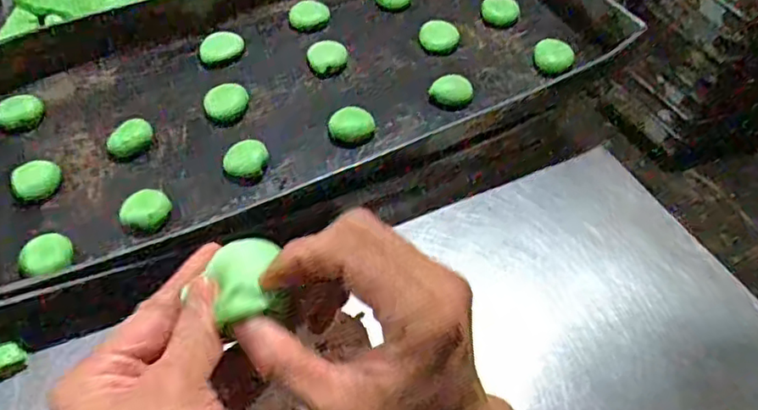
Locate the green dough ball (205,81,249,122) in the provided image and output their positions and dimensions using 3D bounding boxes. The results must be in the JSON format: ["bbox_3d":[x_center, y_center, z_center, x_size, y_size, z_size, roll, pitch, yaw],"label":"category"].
[{"bbox_3d":[-0.189,-0.124,0.762,0.051,0.031,0.049,3,51,-4],"label":"green dough ball"}]

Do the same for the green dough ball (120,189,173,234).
[{"bbox_3d":[-0.251,0.008,0.665,0.052,0.025,0.050,3,51,-4],"label":"green dough ball"}]

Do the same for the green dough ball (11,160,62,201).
[{"bbox_3d":[-0.380,-0.027,0.683,0.047,0.019,0.046,3,51,-4],"label":"green dough ball"}]

